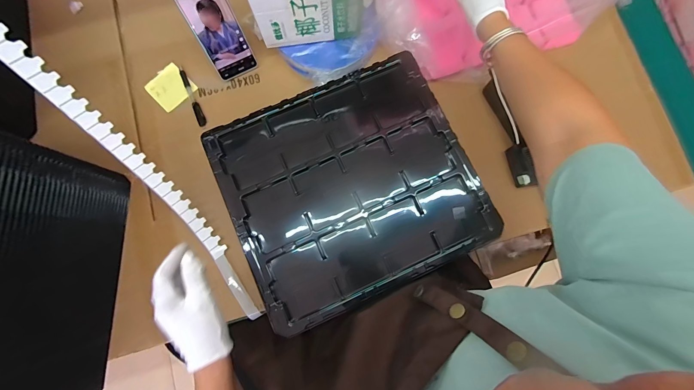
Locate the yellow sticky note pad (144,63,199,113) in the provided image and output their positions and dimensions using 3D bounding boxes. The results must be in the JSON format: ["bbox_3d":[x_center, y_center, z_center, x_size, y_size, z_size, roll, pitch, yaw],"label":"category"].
[{"bbox_3d":[-0.344,-0.210,0.611,0.077,0.005,0.074,44,82,6],"label":"yellow sticky note pad"}]

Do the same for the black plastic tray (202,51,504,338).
[{"bbox_3d":[0.004,-0.015,0.489,0.362,0.027,0.329,-24,81,-5],"label":"black plastic tray"}]

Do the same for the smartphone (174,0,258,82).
[{"bbox_3d":[-0.229,-0.292,0.559,0.077,0.165,0.008,-28,45,-6],"label":"smartphone"}]

